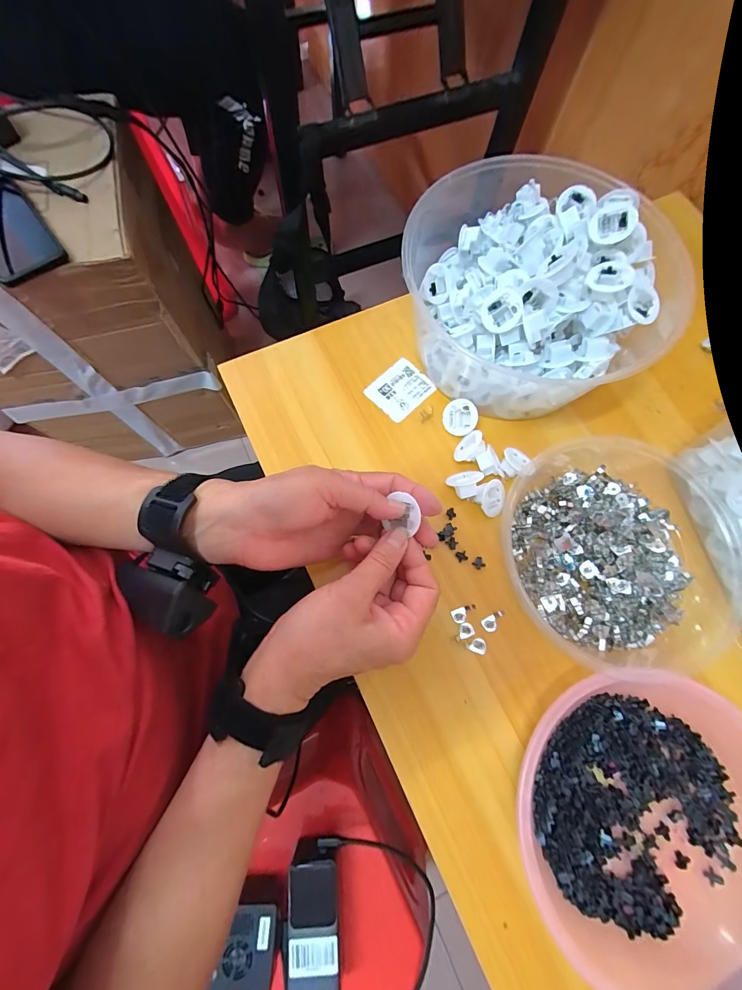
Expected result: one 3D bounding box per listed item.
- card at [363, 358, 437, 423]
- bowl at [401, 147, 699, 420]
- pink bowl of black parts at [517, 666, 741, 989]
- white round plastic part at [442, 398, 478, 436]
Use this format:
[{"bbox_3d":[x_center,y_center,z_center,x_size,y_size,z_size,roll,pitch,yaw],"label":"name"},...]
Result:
[{"bbox_3d":[0.029,-0.104,0.371,0.048,0.004,0.058,44,78,11],"label":"card"},{"bbox_3d":[0.148,-0.187,0.347,0.199,0.105,0.206,0,74,-1],"label":"bowl"},{"bbox_3d":[0.198,0.228,0.261,0.185,0.044,0.188,0,74,-1],"label":"pink bowl of black parts"},{"bbox_3d":[0.084,-0.073,0.353,0.032,0.011,0.033,25,112,14],"label":"white round plastic part"}]

